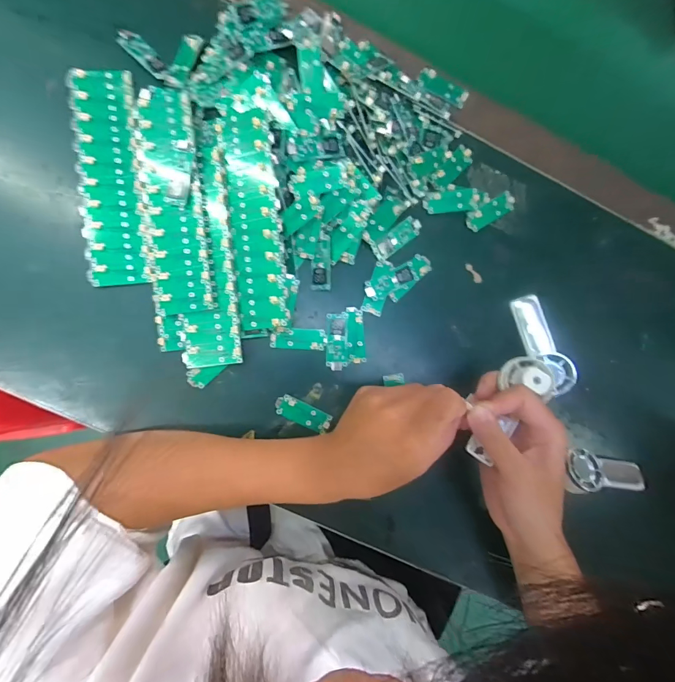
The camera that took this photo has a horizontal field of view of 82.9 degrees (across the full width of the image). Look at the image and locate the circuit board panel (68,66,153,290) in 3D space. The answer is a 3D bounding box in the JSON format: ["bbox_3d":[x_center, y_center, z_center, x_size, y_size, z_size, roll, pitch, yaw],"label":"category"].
[{"bbox_3d":[-0.198,-0.142,0.333,0.051,0.007,0.185,-6,89,-8],"label":"circuit board panel"}]

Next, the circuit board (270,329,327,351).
[{"bbox_3d":[-0.036,-0.002,0.348,0.049,0.007,0.019,4,87,-8],"label":"circuit board"}]

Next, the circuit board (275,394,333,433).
[{"bbox_3d":[-0.031,0.067,0.347,0.052,0.005,0.019,27,85,-6],"label":"circuit board"}]

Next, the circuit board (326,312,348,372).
[{"bbox_3d":[0.000,0.001,0.350,0.020,0.005,0.051,1,88,-8],"label":"circuit board"}]

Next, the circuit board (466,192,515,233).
[{"bbox_3d":[0.148,-0.124,0.367,0.050,0.005,0.019,-31,92,-8],"label":"circuit board"}]

